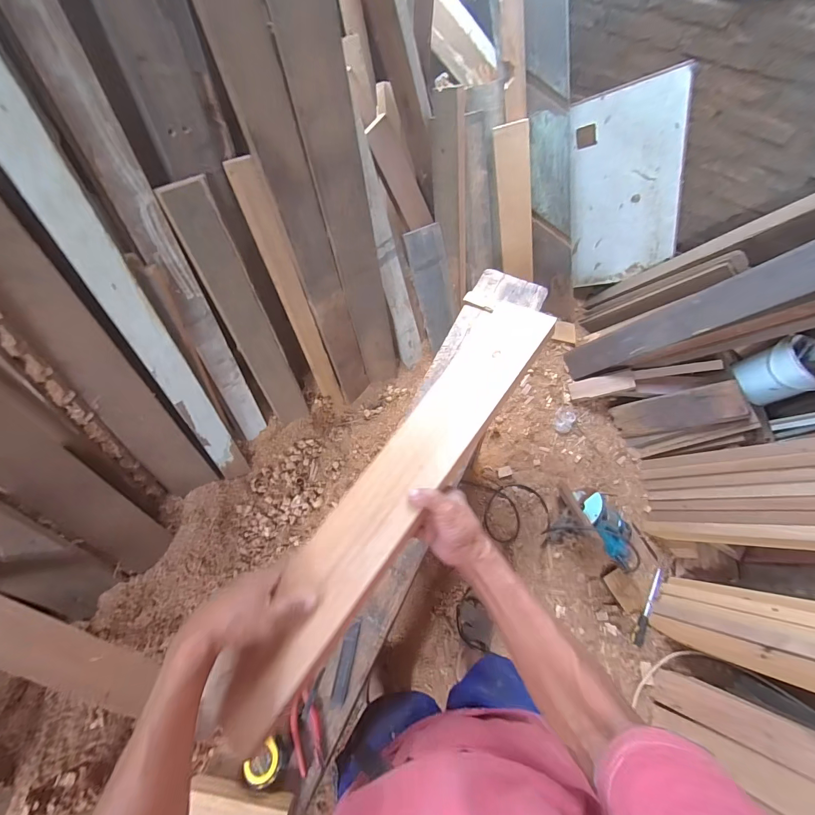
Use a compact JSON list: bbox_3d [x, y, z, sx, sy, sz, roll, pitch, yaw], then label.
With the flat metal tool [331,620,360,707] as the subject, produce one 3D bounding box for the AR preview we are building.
[{"bbox_3d":[-0.110,0.456,0.659,0.028,0.010,0.127,10,69,3],"label":"flat metal tool"}]

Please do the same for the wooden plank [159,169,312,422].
[{"bbox_3d":[-0.411,-0.209,0.983,0.107,0.694,0.022,-29,51,-19],"label":"wooden plank"}]

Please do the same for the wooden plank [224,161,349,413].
[{"bbox_3d":[-0.307,-0.268,1.056,0.066,0.767,0.032,-19,49,-8],"label":"wooden plank"}]

